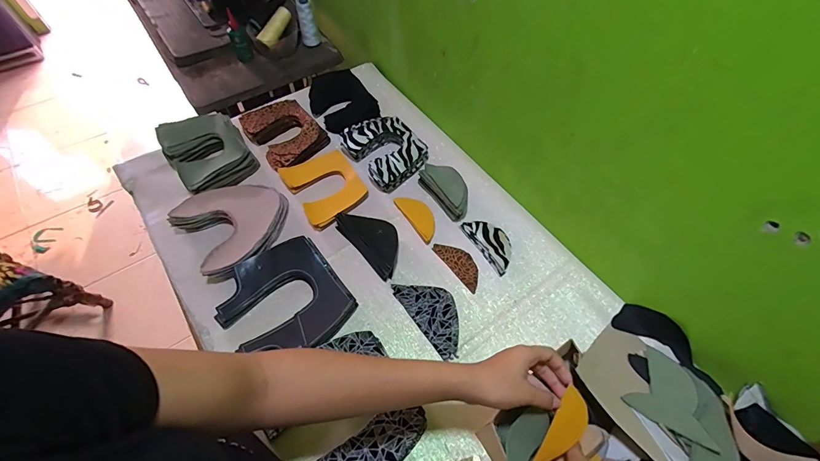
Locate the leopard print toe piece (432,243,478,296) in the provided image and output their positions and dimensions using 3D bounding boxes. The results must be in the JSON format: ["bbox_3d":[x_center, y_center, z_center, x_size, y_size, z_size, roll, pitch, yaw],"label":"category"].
[{"bbox_3d":[0.089,0.057,0.656,0.045,0.004,0.104,-33,65,-19],"label":"leopard print toe piece"}]

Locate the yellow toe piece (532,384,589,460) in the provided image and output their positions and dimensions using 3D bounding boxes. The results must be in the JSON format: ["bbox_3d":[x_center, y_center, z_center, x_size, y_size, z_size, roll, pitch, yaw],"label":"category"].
[{"bbox_3d":[0.174,0.227,0.422,0.038,0.004,0.099,20,100,-1],"label":"yellow toe piece"}]

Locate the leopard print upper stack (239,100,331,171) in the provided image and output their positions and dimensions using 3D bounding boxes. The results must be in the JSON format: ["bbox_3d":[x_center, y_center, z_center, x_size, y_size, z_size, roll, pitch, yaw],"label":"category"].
[{"bbox_3d":[-0.265,-0.206,0.796,0.134,0.035,0.171,-34,66,-20],"label":"leopard print upper stack"}]

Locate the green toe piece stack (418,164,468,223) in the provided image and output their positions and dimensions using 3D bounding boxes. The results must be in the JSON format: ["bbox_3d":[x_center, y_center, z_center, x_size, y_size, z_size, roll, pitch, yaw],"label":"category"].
[{"bbox_3d":[0.071,-0.079,0.711,0.054,0.043,0.120,-31,64,-19],"label":"green toe piece stack"}]

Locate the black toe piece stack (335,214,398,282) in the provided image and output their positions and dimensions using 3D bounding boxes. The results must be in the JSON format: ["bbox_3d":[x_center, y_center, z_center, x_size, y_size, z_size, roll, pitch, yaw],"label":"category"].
[{"bbox_3d":[-0.062,0.013,0.663,0.072,0.021,0.142,-37,66,-21],"label":"black toe piece stack"}]

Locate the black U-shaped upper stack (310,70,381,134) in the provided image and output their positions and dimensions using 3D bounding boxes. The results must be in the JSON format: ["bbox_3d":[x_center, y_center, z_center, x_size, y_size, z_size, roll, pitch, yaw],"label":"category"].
[{"bbox_3d":[-0.153,-0.288,0.837,0.117,0.052,0.166,-32,65,-19],"label":"black U-shaped upper stack"}]

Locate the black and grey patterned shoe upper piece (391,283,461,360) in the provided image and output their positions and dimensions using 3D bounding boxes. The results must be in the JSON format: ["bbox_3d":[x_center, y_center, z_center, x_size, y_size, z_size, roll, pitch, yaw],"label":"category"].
[{"bbox_3d":[0.040,0.131,0.603,0.072,0.014,0.139,-31,65,-19],"label":"black and grey patterned shoe upper piece"}]

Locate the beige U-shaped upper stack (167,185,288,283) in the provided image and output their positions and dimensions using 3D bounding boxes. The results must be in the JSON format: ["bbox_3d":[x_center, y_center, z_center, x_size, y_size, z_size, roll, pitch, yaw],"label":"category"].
[{"bbox_3d":[-0.305,-0.012,0.663,0.179,0.058,0.170,-31,65,-19],"label":"beige U-shaped upper stack"}]

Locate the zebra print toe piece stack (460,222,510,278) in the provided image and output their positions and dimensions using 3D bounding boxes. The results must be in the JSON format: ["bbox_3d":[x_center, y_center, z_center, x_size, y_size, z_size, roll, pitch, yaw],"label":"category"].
[{"bbox_3d":[0.146,0.021,0.671,0.055,0.016,0.111,-30,64,-18],"label":"zebra print toe piece stack"}]

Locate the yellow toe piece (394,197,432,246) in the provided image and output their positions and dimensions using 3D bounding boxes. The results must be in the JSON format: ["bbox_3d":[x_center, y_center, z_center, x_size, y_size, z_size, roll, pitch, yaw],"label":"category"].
[{"bbox_3d":[0.017,-0.027,0.692,0.045,0.008,0.106,-29,64,-18],"label":"yellow toe piece"}]

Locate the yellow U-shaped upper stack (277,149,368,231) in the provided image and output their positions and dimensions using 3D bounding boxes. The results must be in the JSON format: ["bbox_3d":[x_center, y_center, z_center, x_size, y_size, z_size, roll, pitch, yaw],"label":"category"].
[{"bbox_3d":[-0.160,-0.087,0.713,0.122,0.019,0.162,-29,64,-18],"label":"yellow U-shaped upper stack"}]

